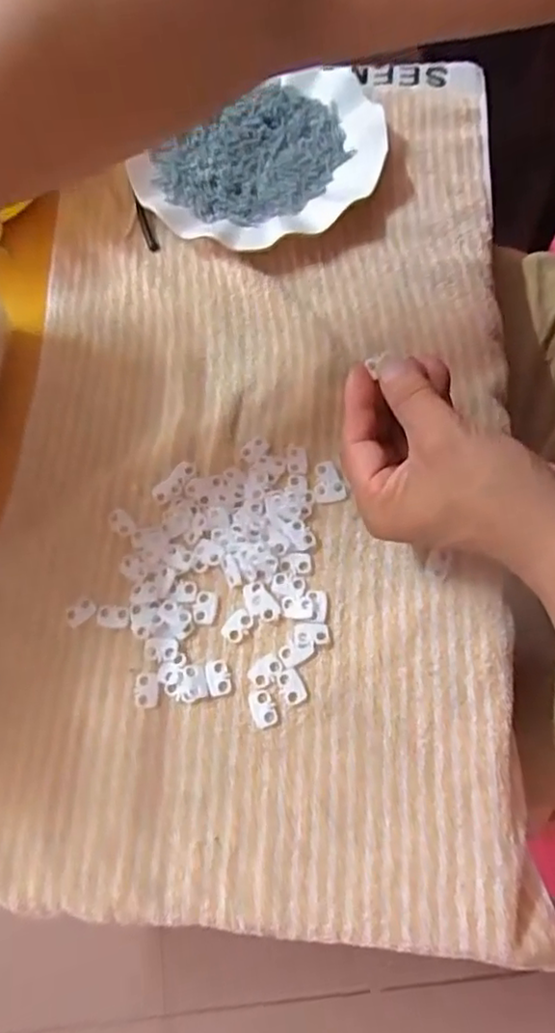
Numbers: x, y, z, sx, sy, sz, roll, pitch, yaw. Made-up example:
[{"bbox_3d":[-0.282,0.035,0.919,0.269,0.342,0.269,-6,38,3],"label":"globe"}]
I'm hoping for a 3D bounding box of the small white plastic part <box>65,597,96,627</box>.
[{"bbox_3d":[-0.112,0.053,0.351,0.017,0.004,0.012,-34,72,-11],"label":"small white plastic part"}]

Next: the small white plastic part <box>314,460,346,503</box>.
[{"bbox_3d":[0.030,-0.021,0.367,0.018,0.005,0.024,-9,68,1],"label":"small white plastic part"}]

